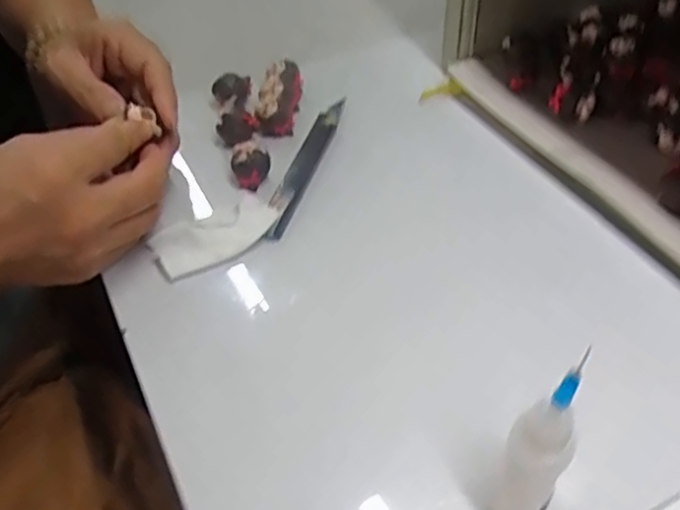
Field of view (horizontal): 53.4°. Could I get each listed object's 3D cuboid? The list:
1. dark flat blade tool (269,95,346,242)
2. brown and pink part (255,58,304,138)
[{"bbox_3d":[-0.022,-0.060,0.434,0.016,0.011,0.140,11,48,12],"label":"dark flat blade tool"},{"bbox_3d":[-0.041,-0.114,0.472,0.024,0.017,0.074,3,46,5],"label":"brown and pink part"}]

